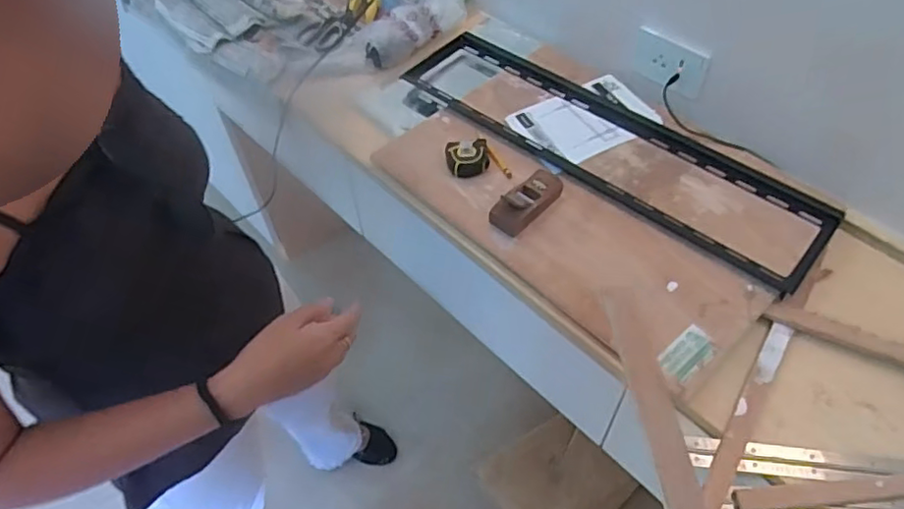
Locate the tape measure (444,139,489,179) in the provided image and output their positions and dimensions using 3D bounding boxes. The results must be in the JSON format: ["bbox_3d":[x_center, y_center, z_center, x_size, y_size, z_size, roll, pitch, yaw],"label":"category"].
[{"bbox_3d":[0.022,-0.139,0.878,0.059,0.027,0.055,-1,52,2],"label":"tape measure"}]

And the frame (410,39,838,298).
[{"bbox_3d":[0.215,-0.170,0.911,0.660,0.018,0.181,33,61,25],"label":"frame"}]

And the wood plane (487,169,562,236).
[{"bbox_3d":[0.104,-0.074,0.830,0.048,0.035,0.112,35,61,25],"label":"wood plane"}]

